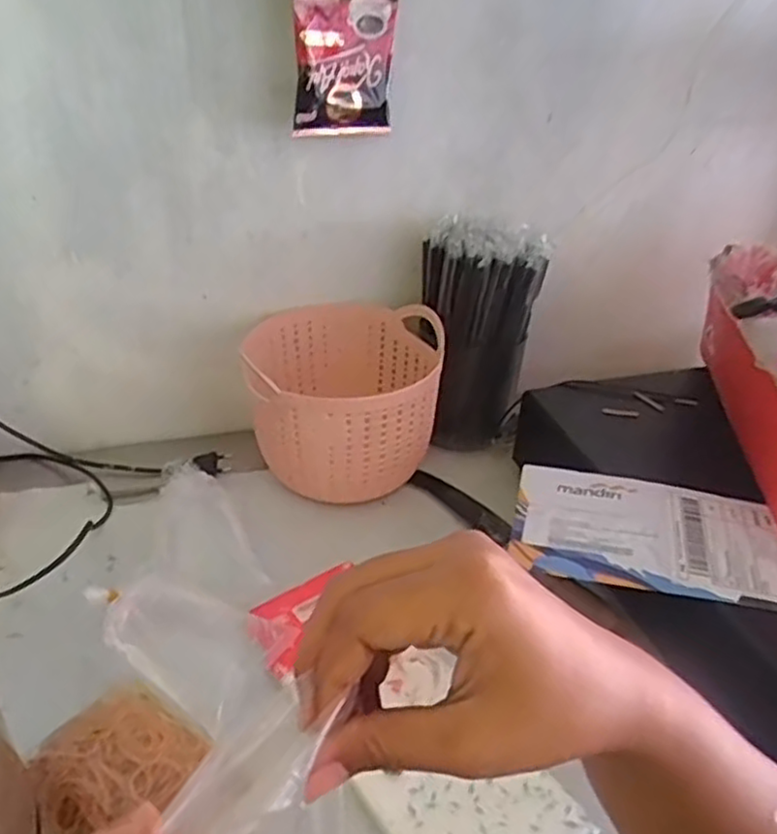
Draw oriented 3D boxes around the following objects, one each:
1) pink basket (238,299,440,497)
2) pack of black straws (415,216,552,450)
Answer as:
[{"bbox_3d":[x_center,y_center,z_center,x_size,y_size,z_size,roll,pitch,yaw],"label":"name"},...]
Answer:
[{"bbox_3d":[-0.040,-0.020,0.671,0.166,0.116,0.173,3,32,-2],"label":"pink basket"},{"bbox_3d":[0.082,-0.080,0.707,0.098,0.210,0.093,-15,37,-27],"label":"pack of black straws"}]

